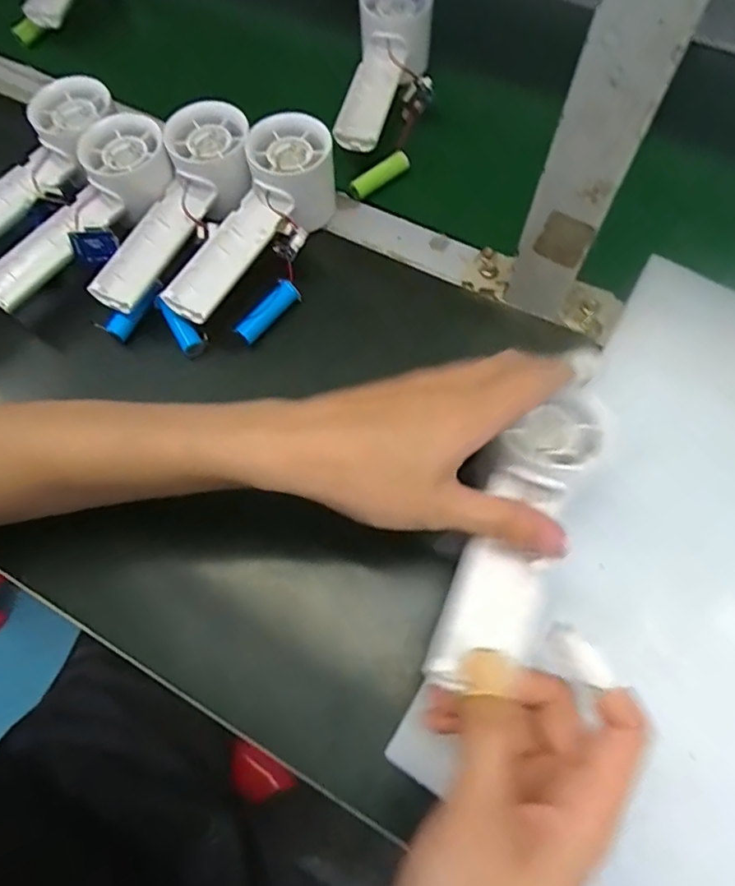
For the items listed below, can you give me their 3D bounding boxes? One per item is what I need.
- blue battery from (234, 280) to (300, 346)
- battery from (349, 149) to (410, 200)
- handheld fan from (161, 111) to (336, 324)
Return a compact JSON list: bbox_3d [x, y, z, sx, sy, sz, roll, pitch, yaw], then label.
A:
[{"bbox_3d":[-0.066,-0.087,0.377,0.013,0.014,0.049,41,75,17],"label":"blue battery"},{"bbox_3d":[0.010,-0.207,0.439,0.055,0.015,0.012,-34,70,-11],"label":"battery"},{"bbox_3d":[-0.077,-0.143,0.382,0.054,0.057,0.155,29,71,14],"label":"handheld fan"}]

